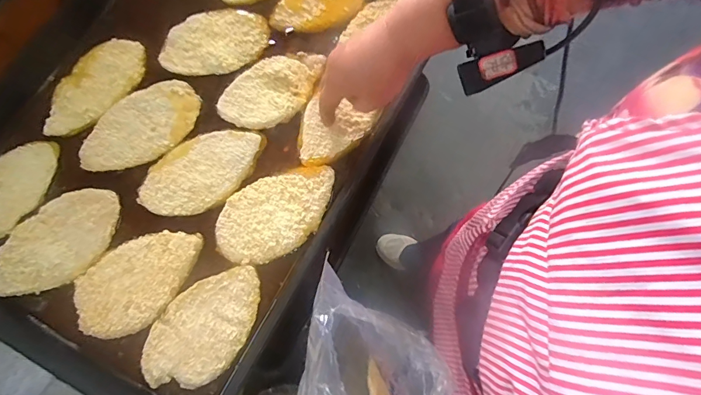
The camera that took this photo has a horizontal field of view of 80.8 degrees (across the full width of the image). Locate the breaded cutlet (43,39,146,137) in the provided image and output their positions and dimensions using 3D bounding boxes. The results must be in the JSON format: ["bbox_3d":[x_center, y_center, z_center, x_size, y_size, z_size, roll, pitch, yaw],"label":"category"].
[{"bbox_3d":[-0.306,-0.133,0.492,0.070,0.005,0.143,37,78,8],"label":"breaded cutlet"}]

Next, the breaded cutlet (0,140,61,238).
[{"bbox_3d":[-0.385,-0.007,0.458,0.074,0.008,0.138,38,78,8],"label":"breaded cutlet"}]

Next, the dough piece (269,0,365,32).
[{"bbox_3d":[-0.036,-0.253,0.526,0.139,0.010,0.075,-31,78,-8],"label":"dough piece"}]

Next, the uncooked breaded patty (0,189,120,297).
[{"bbox_3d":[-0.317,0.050,0.443,0.145,0.004,0.083,-39,80,-10],"label":"uncooked breaded patty"}]

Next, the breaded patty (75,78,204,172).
[{"bbox_3d":[-0.244,-0.082,0.478,0.143,0.005,0.083,-25,78,-7],"label":"breaded patty"}]

